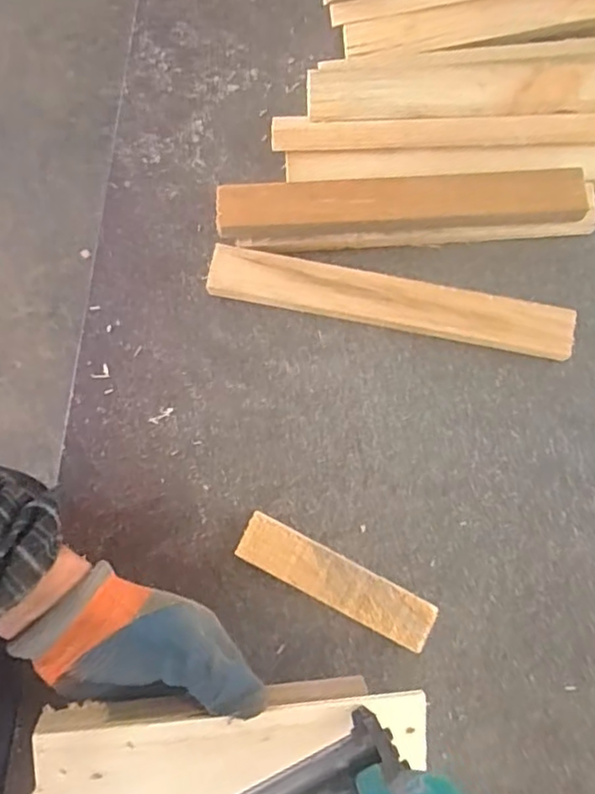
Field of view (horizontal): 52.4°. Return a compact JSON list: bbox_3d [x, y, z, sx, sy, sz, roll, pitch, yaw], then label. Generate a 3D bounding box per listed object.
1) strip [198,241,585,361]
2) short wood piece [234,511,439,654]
[{"bbox_3d":[0.074,-0.079,0.501,0.296,0.023,0.041,11,79,3],"label":"strip"},{"bbox_3d":[0.028,0.139,0.461,0.153,0.021,0.037,27,80,6],"label":"short wood piece"}]

